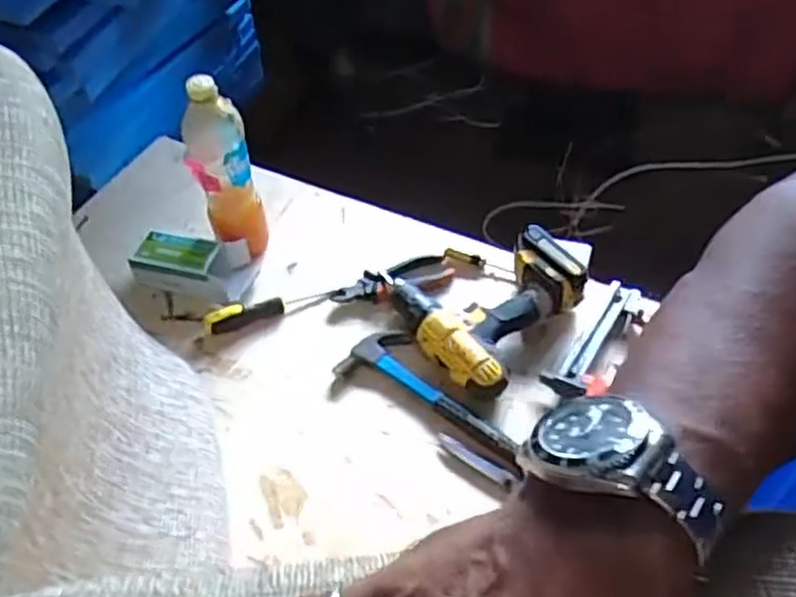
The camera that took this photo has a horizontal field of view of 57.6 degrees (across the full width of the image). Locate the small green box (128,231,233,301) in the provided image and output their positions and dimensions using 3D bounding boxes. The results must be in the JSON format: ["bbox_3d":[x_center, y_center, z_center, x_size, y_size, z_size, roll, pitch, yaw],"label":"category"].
[{"bbox_3d":[-0.298,-0.049,1.007,0.145,0.065,0.073,11,53,12],"label":"small green box"}]

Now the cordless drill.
[{"bbox_3d":[0.103,-0.006,0.937,0.202,0.071,0.223,33,60,27],"label":"cordless drill"}]

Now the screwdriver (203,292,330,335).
[{"bbox_3d":[-0.177,0.010,0.977,0.166,0.033,0.028,-19,52,-11],"label":"screwdriver"}]

